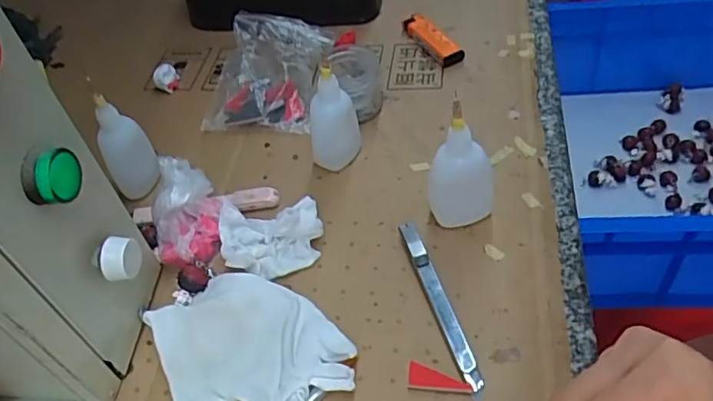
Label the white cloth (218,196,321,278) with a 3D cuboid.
[{"bbox_3d":[-0.061,0.024,0.411,0.070,0.033,0.046,-1,49,7],"label":"white cloth"}]

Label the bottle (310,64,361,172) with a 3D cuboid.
[{"bbox_3d":[-0.019,-0.064,0.455,0.036,0.079,0.037,-4,48,6],"label":"bottle"}]

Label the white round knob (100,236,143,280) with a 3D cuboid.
[{"bbox_3d":[-0.141,0.035,0.351,0.019,0.019,0.024,-5,48,4],"label":"white round knob"}]

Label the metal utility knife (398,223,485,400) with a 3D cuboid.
[{"bbox_3d":[0.053,0.064,0.380,0.011,0.010,0.126,-15,50,-8],"label":"metal utility knife"}]

